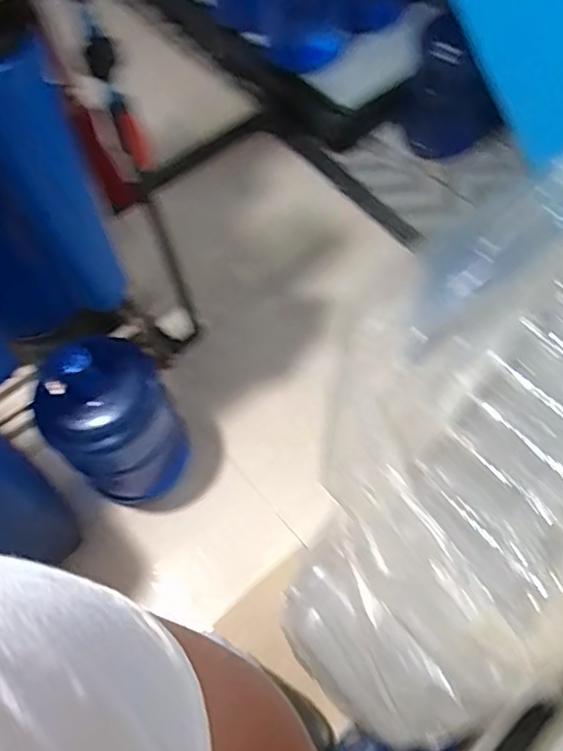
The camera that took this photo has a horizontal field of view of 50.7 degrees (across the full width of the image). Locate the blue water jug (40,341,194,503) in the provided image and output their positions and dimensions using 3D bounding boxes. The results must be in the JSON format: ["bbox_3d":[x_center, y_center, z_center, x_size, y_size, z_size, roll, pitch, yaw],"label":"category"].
[{"bbox_3d":[-0.355,0.075,1.237,0.224,0.449,0.260,-26,65,-11],"label":"blue water jug"}]

